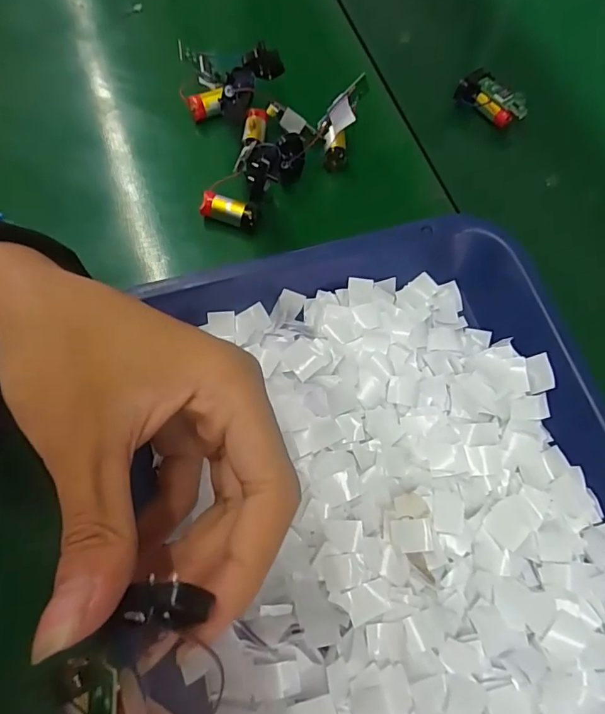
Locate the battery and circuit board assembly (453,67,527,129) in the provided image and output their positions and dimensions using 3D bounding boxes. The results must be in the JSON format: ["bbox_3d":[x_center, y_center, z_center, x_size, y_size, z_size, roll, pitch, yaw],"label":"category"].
[{"bbox_3d":[0.138,-0.186,0.353,0.022,0.019,0.049,-43,75,-13],"label":"battery and circuit board assembly"}]

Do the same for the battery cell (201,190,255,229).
[{"bbox_3d":[-0.047,-0.093,0.307,0.035,0.013,0.012,14,71,6],"label":"battery cell"}]

